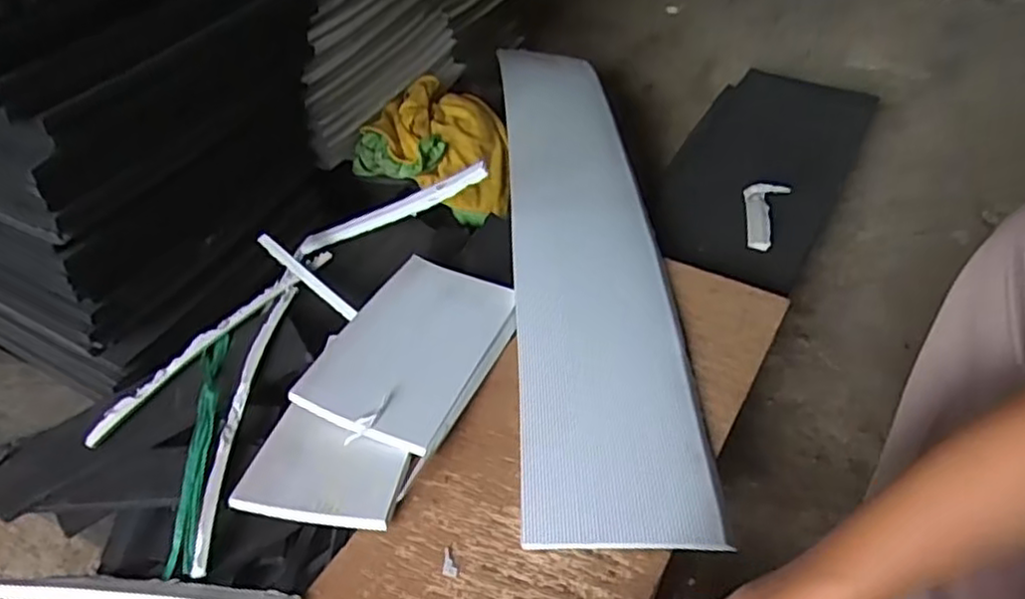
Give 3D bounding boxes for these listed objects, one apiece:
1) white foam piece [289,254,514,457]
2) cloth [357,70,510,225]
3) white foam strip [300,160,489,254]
[{"bbox_3d":[-0.099,0.044,0.681,0.133,0.024,0.214,25,50,7],"label":"white foam piece"},{"bbox_3d":[-0.085,-0.202,0.898,0.188,0.104,0.176,12,45,14],"label":"cloth"},{"bbox_3d":[-0.131,-0.089,0.718,0.289,0.023,0.013,-14,32,38],"label":"white foam strip"}]

